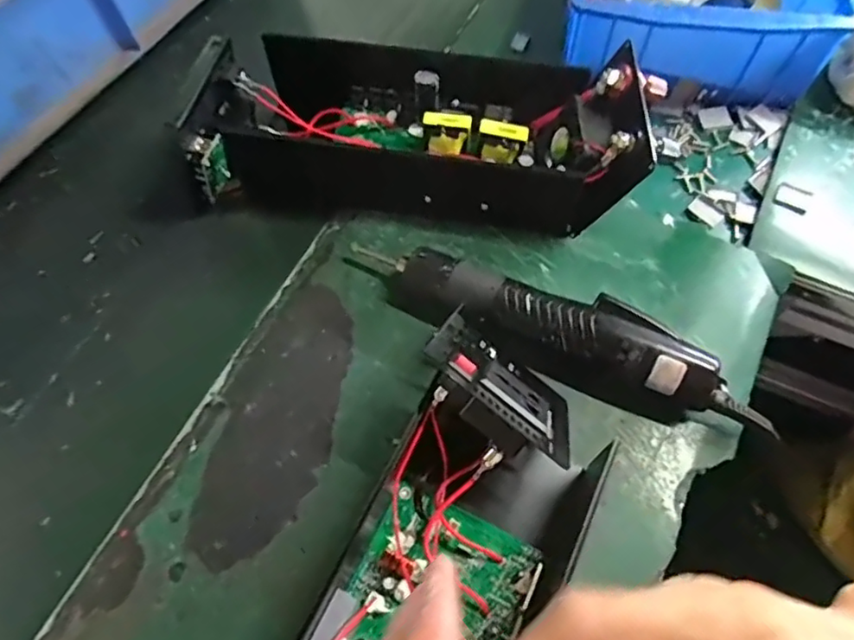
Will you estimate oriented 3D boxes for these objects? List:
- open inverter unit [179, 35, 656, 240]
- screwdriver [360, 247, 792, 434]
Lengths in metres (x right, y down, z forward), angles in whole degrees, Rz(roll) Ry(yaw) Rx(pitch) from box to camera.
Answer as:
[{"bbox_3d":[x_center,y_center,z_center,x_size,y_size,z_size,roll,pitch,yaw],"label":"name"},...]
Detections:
[{"bbox_3d":[-0.009,-0.137,0.423,0.314,0.080,0.116,7,62,6],"label":"open inverter unit"},{"bbox_3d":[0.073,0.003,0.366,0.265,0.037,0.043,22,65,14],"label":"screwdriver"}]

